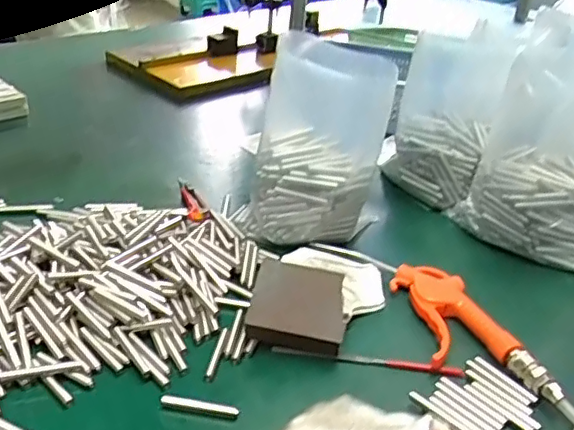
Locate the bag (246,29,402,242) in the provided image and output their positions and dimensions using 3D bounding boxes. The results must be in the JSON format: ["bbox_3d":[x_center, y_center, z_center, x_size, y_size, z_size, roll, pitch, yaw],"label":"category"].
[{"bbox_3d":[0.036,-0.069,0.639,0.132,0.178,0.113,9,30,10],"label":"bag"}]

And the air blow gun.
[{"bbox_3d":[0.150,0.097,0.526,0.073,0.020,0.180,-4,31,-14],"label":"air blow gun"}]

